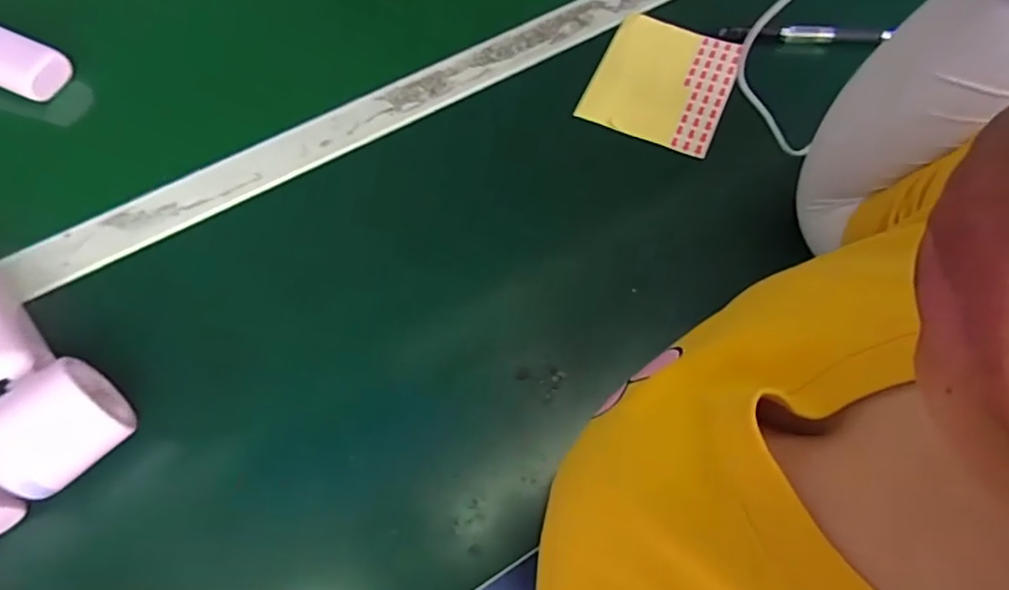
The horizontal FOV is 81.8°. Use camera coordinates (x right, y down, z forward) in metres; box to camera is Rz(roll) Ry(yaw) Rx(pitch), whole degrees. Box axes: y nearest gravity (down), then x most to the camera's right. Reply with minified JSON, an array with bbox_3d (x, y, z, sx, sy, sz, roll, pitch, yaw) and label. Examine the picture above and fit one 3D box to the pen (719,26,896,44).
[{"bbox_3d":[0.236,-0.207,0.463,0.123,0.012,0.011,3,65,1],"label":"pen"}]

